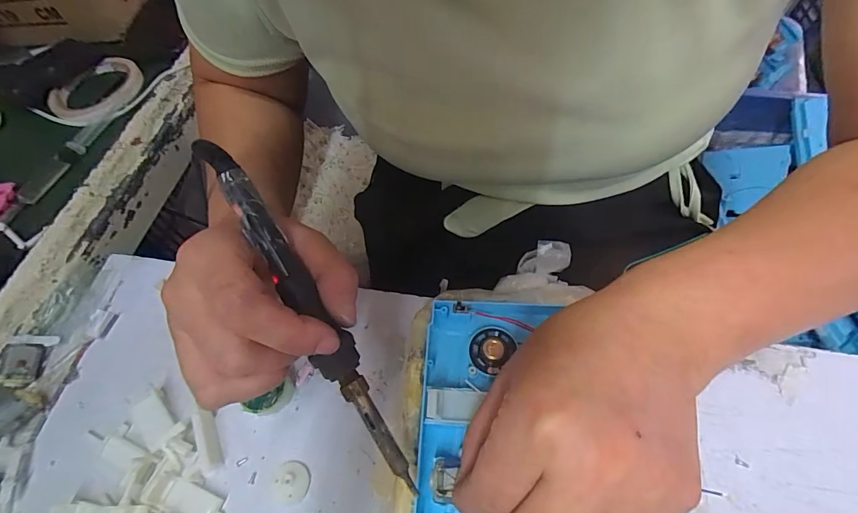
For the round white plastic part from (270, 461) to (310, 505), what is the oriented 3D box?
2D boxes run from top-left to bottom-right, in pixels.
[{"bbox_3d":[-0.086,0.138,0.252,0.023,0.006,0.023,-2,56,4],"label":"round white plastic part"}]

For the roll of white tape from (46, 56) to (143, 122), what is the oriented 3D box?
[{"bbox_3d":[-0.360,-0.182,0.454,0.097,0.014,0.095,-2,56,4],"label":"roll of white tape"}]

